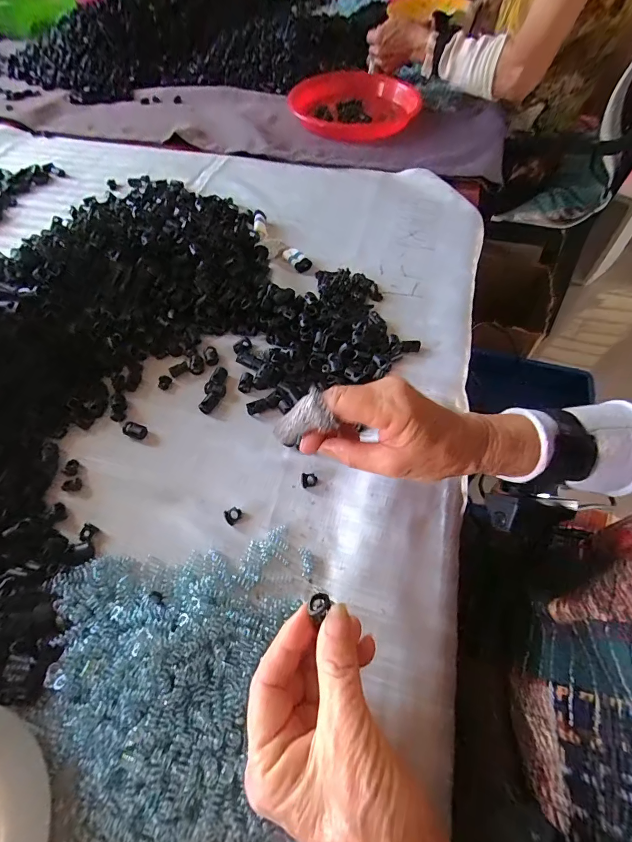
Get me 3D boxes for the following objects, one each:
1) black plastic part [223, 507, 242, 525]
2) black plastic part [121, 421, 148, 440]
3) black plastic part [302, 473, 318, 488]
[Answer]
[{"bbox_3d":[-0.069,0.077,0.313,0.014,0.006,0.014,39,66,22],"label":"black plastic part"},{"bbox_3d":[-0.170,0.008,0.357,0.021,0.007,0.015,20,60,12],"label":"black plastic part"},{"bbox_3d":[-0.006,0.051,0.329,0.014,0.005,0.012,-2,58,-1],"label":"black plastic part"}]

